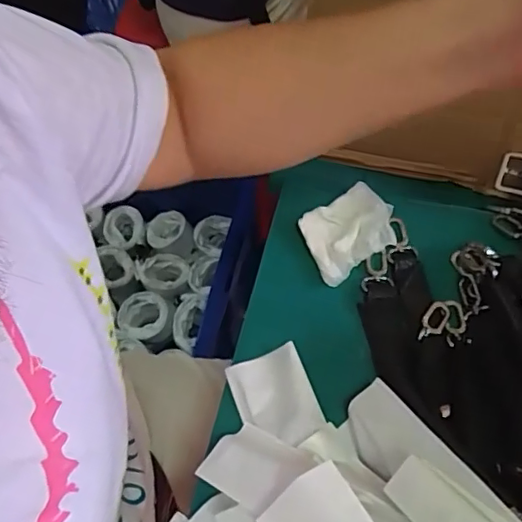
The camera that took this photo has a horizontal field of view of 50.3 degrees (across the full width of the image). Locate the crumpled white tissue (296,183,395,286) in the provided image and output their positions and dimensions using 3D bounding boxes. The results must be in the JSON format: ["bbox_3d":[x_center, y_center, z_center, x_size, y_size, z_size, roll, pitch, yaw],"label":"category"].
[{"bbox_3d":[0.073,-0.024,0.472,0.082,0.016,0.064,-33,67,-12],"label":"crumpled white tissue"}]

